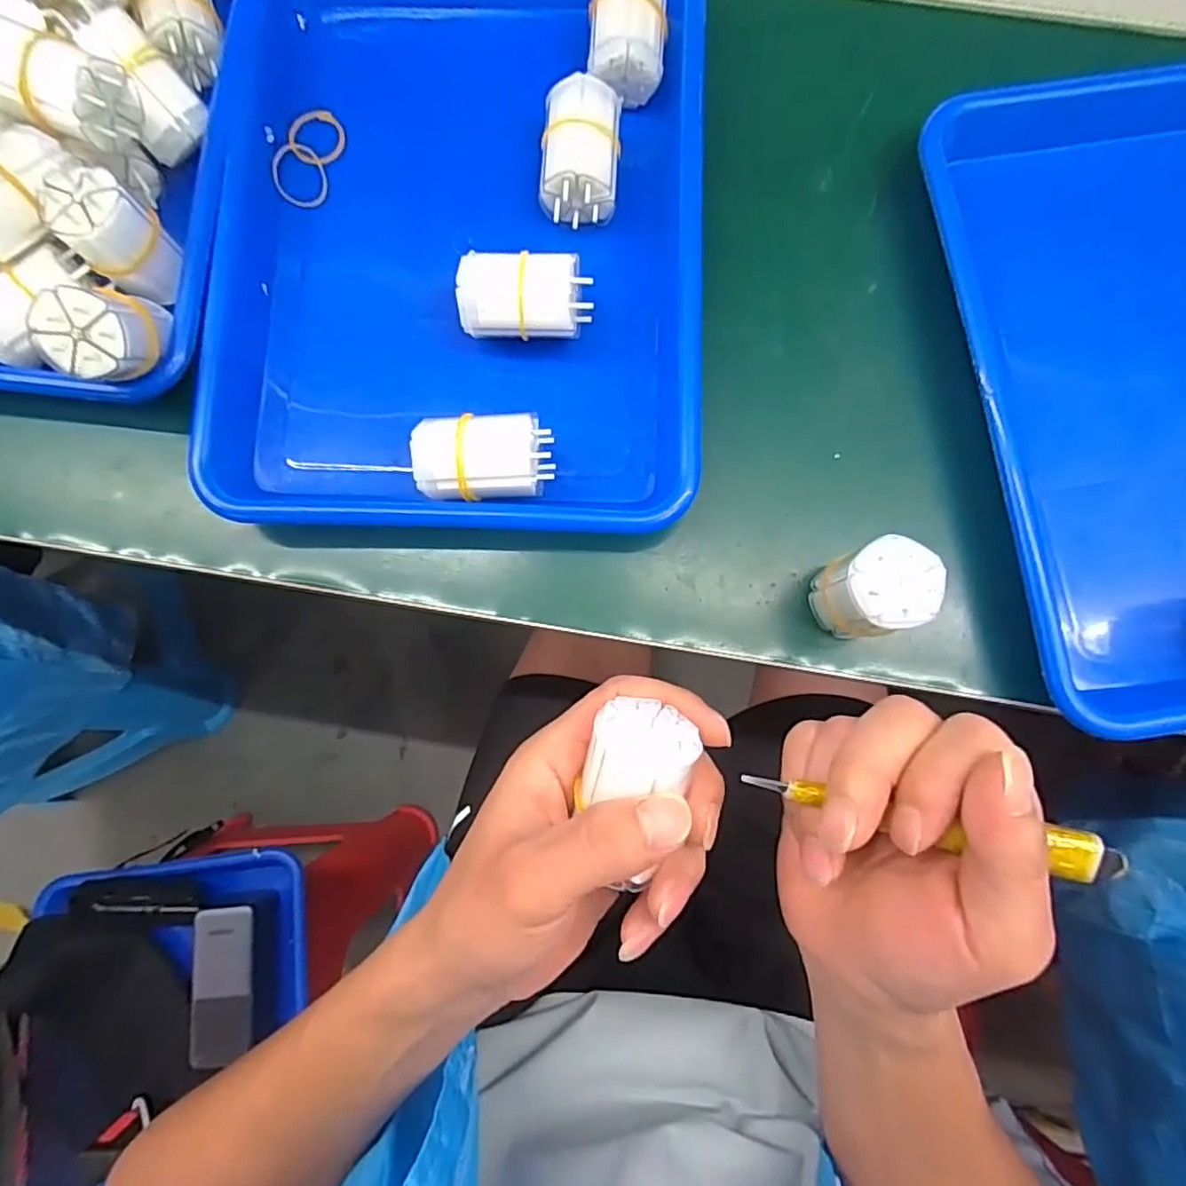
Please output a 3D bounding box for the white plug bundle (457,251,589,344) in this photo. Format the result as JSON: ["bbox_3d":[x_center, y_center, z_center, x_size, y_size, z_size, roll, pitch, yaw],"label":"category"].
[{"bbox_3d":[-0.033,-0.146,0.328,0.064,0.041,0.037,0,82,1],"label":"white plug bundle"}]

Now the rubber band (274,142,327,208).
[{"bbox_3d":[-0.163,-0.233,0.358,0.029,0.004,0.034,22,81,-19],"label":"rubber band"}]

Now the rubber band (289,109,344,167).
[{"bbox_3d":[-0.155,-0.256,0.361,0.030,0.008,0.033,-1,79,3],"label":"rubber band"}]

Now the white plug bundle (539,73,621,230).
[{"bbox_3d":[-0.006,-0.228,0.336,0.038,0.030,0.062,2,79,4],"label":"white plug bundle"}]

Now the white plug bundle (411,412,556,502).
[{"bbox_3d":[-0.052,-0.063,0.316,0.065,0.047,0.038,-5,82,0],"label":"white plug bundle"}]

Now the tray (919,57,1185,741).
[{"bbox_3d":[0.312,-0.119,0.320,0.260,0.045,0.358,-9,80,1],"label":"tray"}]

